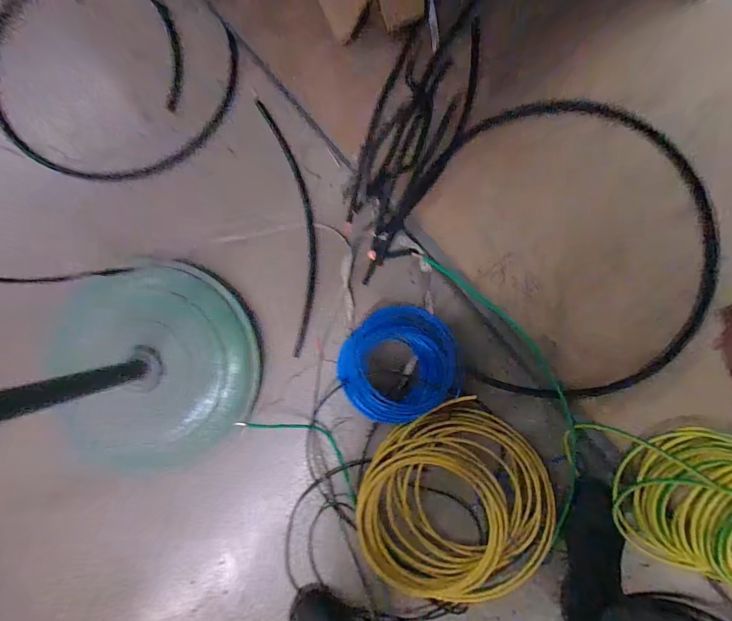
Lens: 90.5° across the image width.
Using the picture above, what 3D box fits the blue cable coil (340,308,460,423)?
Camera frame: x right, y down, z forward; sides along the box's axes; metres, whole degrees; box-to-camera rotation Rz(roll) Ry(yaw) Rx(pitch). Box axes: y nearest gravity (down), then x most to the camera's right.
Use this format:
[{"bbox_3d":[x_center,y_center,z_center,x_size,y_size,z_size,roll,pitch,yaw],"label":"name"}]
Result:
[{"bbox_3d":[0.061,0.103,0.687,0.220,0.027,0.204,0,90,2],"label":"blue cable coil"}]

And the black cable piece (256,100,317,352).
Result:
[{"bbox_3d":[-0.135,-0.160,0.709,0.073,0.020,0.491,-7,89,2],"label":"black cable piece"}]

